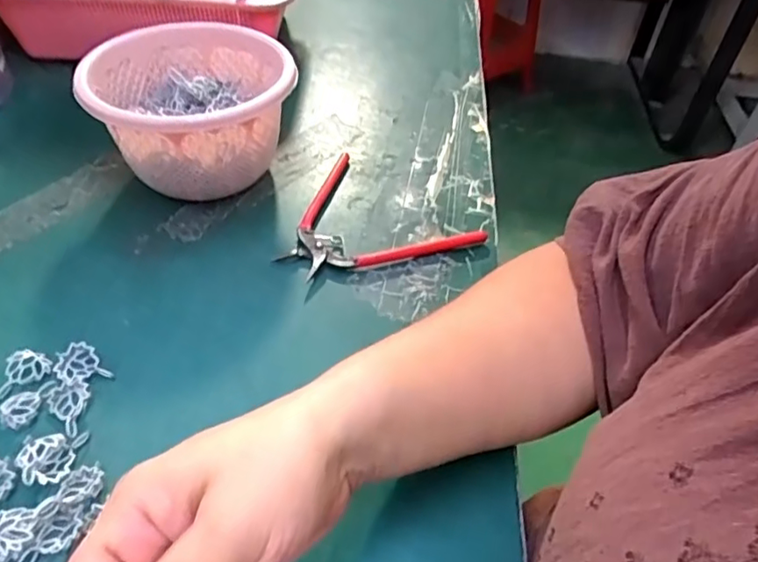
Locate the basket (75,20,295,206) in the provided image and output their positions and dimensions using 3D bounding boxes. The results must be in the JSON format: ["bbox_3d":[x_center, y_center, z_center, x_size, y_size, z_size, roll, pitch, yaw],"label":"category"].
[{"bbox_3d":[-0.135,-0.120,0.447,0.141,0.093,0.135,-2,45,-6],"label":"basket"}]

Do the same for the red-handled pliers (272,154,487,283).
[{"bbox_3d":[-0.015,-0.039,0.434,0.142,0.011,0.116,36,53,28],"label":"red-handled pliers"}]

